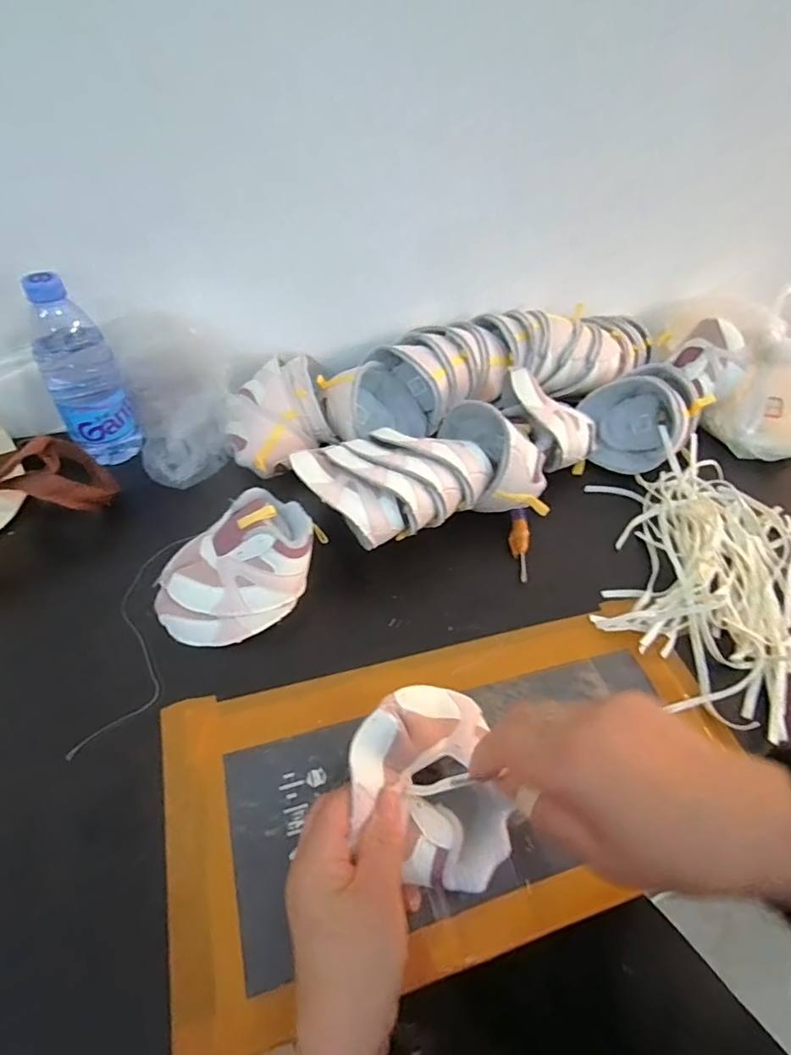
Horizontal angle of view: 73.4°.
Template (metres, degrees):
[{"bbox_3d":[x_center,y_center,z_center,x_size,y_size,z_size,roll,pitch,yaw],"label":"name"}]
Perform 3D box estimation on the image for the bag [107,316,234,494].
[{"bbox_3d":[-0.229,-0.140,0.566,0.105,0.109,0.144,-14,52,-16],"label":"bag"}]

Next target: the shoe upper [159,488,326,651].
[{"bbox_3d":[-0.136,0.034,0.464,0.148,0.071,0.095,-21,54,-21],"label":"shoe upper"}]

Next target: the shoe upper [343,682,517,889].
[{"bbox_3d":[0.022,0.163,0.352,0.098,0.051,0.123,-4,50,-7],"label":"shoe upper"}]

